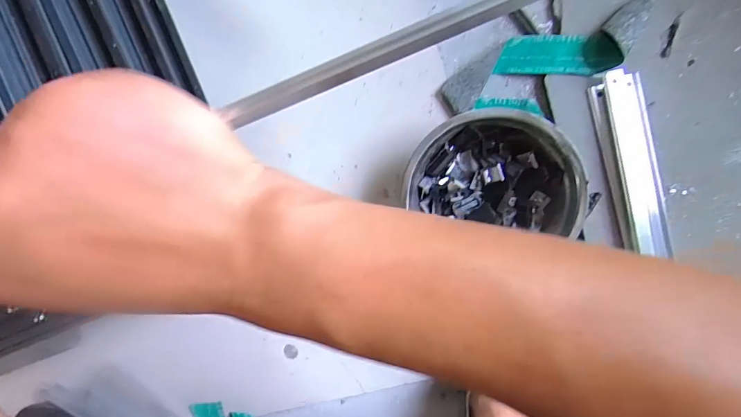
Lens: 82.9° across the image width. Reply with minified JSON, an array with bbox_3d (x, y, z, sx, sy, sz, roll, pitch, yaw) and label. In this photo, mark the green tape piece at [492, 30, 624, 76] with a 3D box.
[{"bbox_3d":[0.201,-0.168,0.453,0.118,0.024,0.043,1,95,11],"label":"green tape piece"}]

